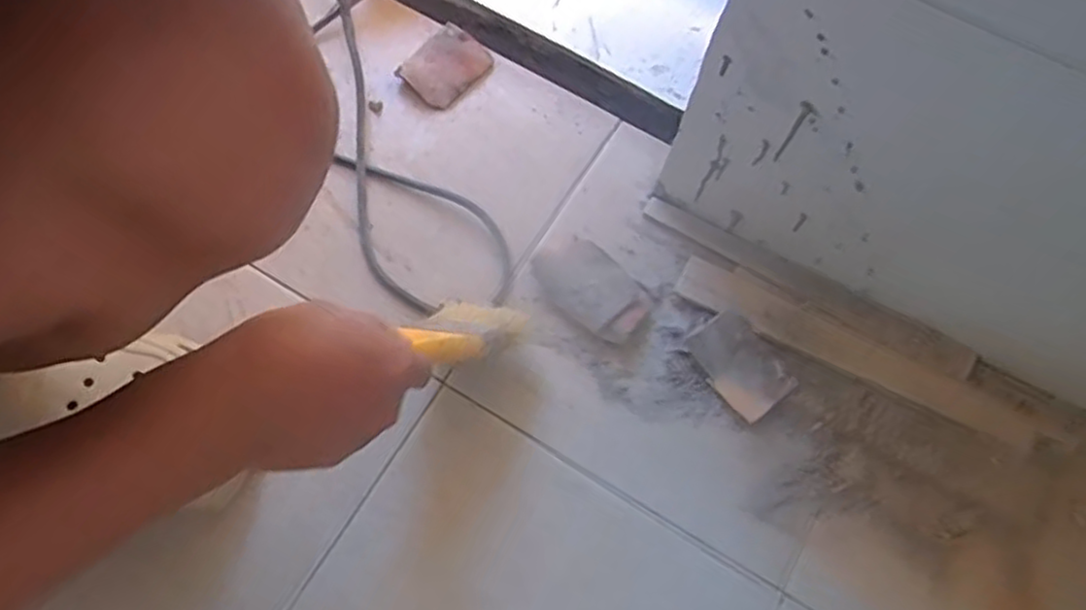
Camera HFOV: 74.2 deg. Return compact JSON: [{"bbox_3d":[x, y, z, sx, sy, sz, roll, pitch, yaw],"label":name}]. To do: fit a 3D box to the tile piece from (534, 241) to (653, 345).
[{"bbox_3d":[0.040,-0.015,0.592,0.098,0.025,0.061,42,72,13],"label":"tile piece"}]

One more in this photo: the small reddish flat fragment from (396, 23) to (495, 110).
[{"bbox_3d":[-0.091,-0.225,0.679,0.060,0.008,0.078,41,80,-1],"label":"small reddish flat fragment"}]

